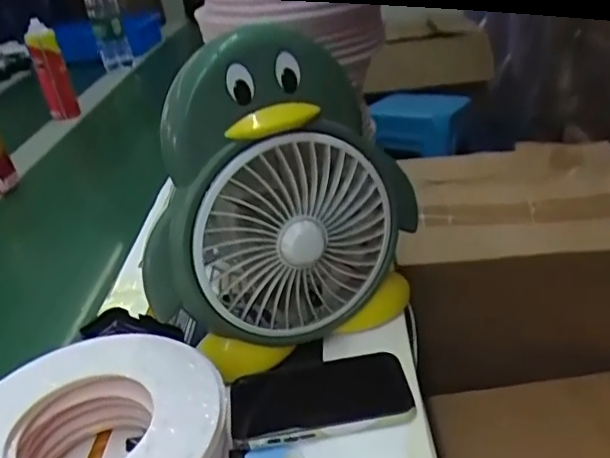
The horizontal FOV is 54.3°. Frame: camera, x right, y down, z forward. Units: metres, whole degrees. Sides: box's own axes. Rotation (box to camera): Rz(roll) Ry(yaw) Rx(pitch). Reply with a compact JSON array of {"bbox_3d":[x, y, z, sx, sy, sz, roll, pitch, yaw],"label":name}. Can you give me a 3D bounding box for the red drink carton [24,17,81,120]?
[{"bbox_3d":[-0.593,-0.360,1.404,0.065,0.249,0.064,-19,31,-23],"label":"red drink carton"}]

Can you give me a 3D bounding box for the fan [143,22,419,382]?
[{"bbox_3d":[-0.019,-0.018,0.534,0.252,0.275,0.113,-24,32,-27],"label":"fan"}]

